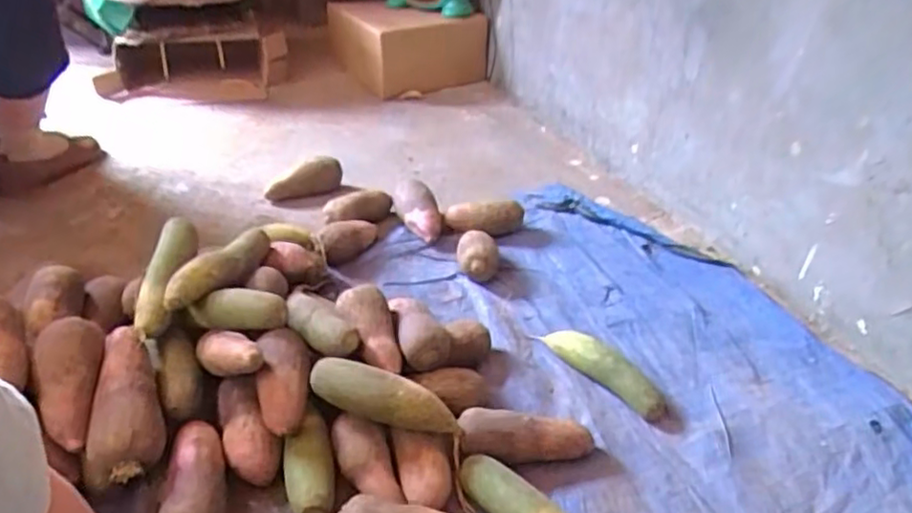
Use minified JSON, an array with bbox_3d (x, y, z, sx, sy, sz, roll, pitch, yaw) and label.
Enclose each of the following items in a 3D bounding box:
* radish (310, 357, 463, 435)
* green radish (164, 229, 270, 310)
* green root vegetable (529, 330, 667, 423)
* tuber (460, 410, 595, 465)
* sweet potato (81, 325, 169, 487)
[{"bbox_3d":[-0.090,0.177,0.827,0.197,0.055,0.055,20,38,0],"label":"radish"},{"bbox_3d":[-0.327,0.016,0.903,0.042,0.061,0.201,16,37,15],"label":"green radish"},{"bbox_3d":[0.218,0.163,0.975,0.218,0.047,0.046,31,43,32],"label":"green root vegetable"},{"bbox_3d":[0.090,0.236,0.847,0.172,0.056,0.056,3,36,-2],"label":"tuber"},{"bbox_3d":[-0.388,0.171,0.768,0.072,0.055,0.193,-6,57,-13],"label":"sweet potato"}]

